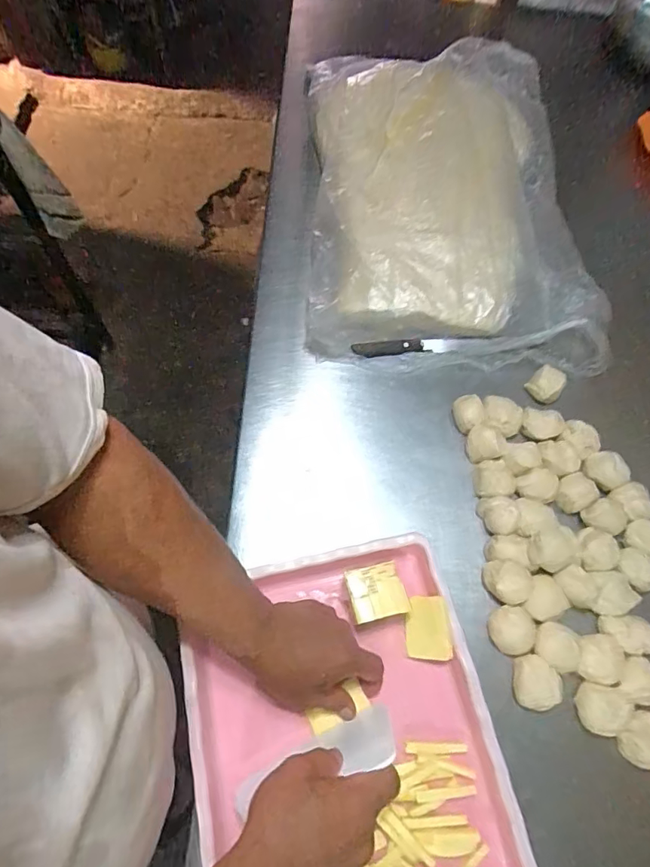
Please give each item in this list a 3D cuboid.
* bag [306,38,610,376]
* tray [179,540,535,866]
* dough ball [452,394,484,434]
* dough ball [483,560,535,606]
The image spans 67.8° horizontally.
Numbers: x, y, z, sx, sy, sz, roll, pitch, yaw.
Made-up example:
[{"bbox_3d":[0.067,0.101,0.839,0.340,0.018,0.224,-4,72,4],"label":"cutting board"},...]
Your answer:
[{"bbox_3d":[0.176,-0.377,0.730,0.387,0.067,0.599,0,66,-2],"label":"bag"},{"bbox_3d":[0.021,0.305,0.451,0.275,0.043,0.365,-13,67,-8],"label":"tray"},{"bbox_3d":[0.180,-0.024,0.609,0.033,0.028,0.047,-8,67,-6],"label":"dough ball"},{"bbox_3d":[0.198,0.160,0.522,0.045,0.026,0.044,1,66,-2],"label":"dough ball"}]

